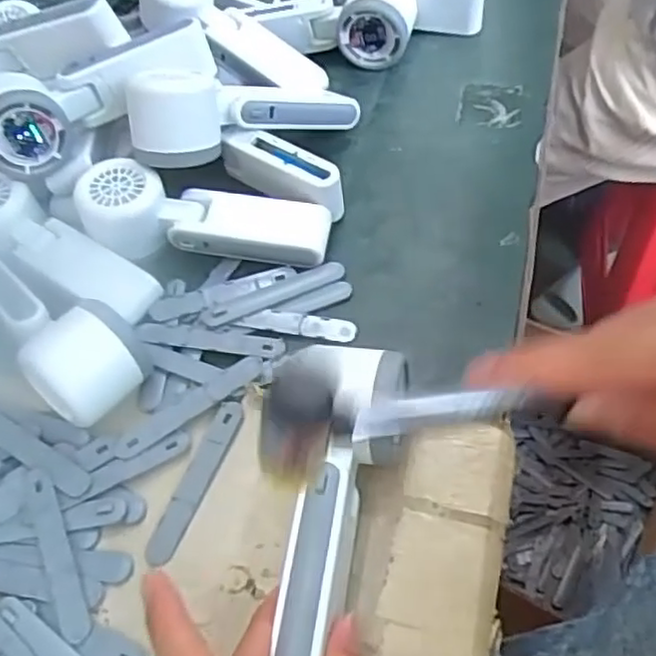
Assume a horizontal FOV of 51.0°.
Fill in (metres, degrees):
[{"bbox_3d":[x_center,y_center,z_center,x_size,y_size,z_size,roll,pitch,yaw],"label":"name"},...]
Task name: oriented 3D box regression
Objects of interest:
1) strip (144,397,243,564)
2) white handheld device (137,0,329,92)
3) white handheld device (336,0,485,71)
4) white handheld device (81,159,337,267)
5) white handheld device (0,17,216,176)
[{"bbox_3d":[-0.072,0.083,0.377,0.016,0.004,0.094,16,62,18],"label":"strip"},{"bbox_3d":[-0.078,-0.238,0.558,0.171,0.045,0.061,34,61,-3],"label":"white handheld device"},{"bbox_3d":[0.070,-0.261,0.575,0.113,0.050,0.076,8,55,12],"label":"white handheld device"},{"bbox_3d":[-0.084,-0.076,0.464,0.166,0.048,0.057,2,54,8],"label":"white handheld device"},{"bbox_3d":[-0.164,-0.169,0.486,0.169,0.054,0.060,-31,54,-11],"label":"white handheld device"}]

